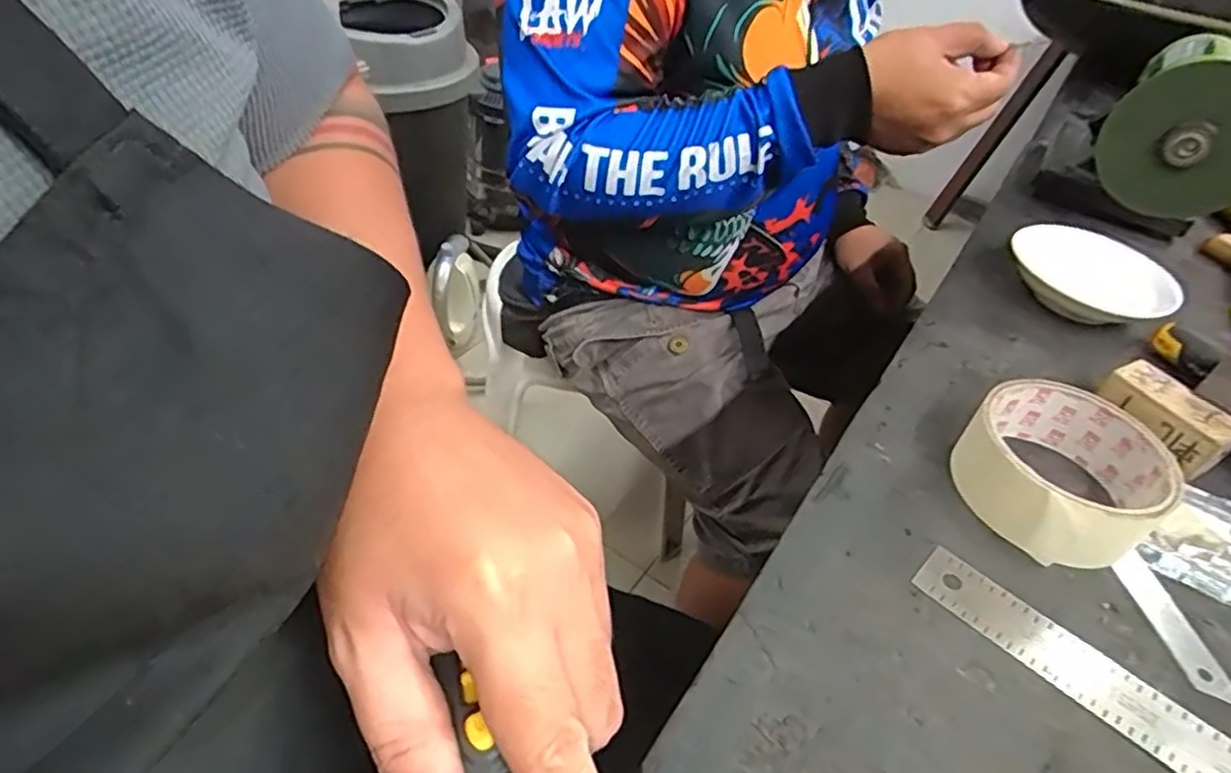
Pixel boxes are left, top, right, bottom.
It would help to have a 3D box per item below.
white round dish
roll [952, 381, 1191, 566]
[{"bbox_3d":[0.314,-0.072,0.465,0.098,0.030,0.086,-4,44,-14],"label":"white round dish"},{"bbox_3d":[0.209,0.039,0.328,0.085,0.037,0.081,5,43,-5],"label":"roll"}]

